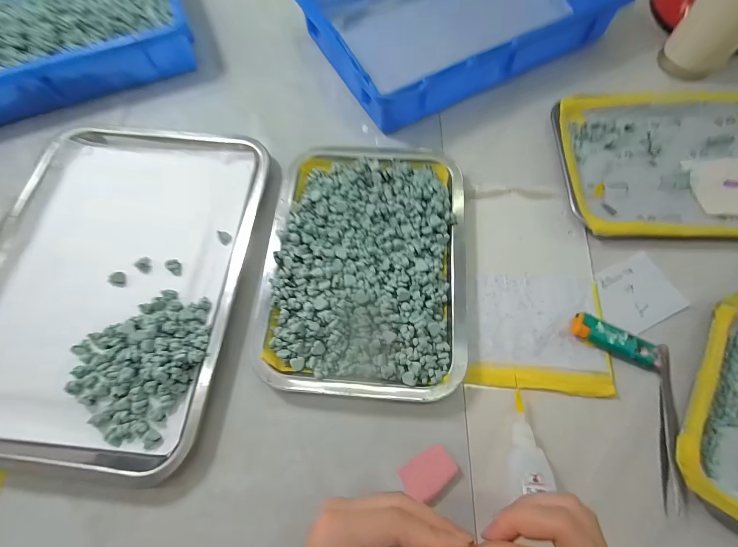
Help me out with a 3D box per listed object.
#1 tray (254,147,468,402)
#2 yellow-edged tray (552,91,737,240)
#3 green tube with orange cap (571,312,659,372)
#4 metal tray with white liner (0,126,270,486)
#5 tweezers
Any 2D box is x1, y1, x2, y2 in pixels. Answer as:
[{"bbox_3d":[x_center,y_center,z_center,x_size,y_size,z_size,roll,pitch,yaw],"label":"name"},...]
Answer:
[{"bbox_3d":[-0.002,-0.017,0.340,0.188,0.027,0.258,3,69,3],"label":"tray"},{"bbox_3d":[0.340,-0.123,0.373,0.253,0.021,0.192,0,68,1],"label":"yellow-edged tray"},{"bbox_3d":[0.221,0.060,0.309,0.075,0.013,0.023,24,71,10],"label":"green tube with orange cap"},{"bbox_3d":[-0.257,-0.001,0.344,0.261,0.022,0.343,6,69,4],"label":"metal tray with white liner"},{"bbox_3d":[0.250,0.123,0.284,0.014,0.015,0.131,12,69,6],"label":"tweezers"}]

